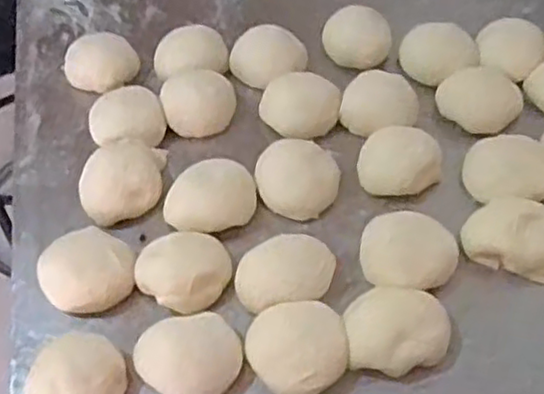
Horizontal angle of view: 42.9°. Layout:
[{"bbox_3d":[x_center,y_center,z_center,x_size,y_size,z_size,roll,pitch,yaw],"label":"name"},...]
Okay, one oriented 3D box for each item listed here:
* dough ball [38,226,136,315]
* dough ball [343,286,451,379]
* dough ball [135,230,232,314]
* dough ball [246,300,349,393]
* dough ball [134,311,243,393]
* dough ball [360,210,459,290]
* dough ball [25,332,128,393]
[{"bbox_3d":[-0.146,0.059,0.552,0.068,0.029,0.071,-1,55,1],"label":"dough ball"},{"bbox_3d":[0.095,0.099,0.516,0.080,0.031,0.066,-5,55,-2],"label":"dough ball"},{"bbox_3d":[-0.070,0.056,0.547,0.069,0.036,0.066,-1,55,1],"label":"dough ball"},{"bbox_3d":[0.020,0.112,0.508,0.070,0.037,0.066,-1,55,1],"label":"dough ball"},{"bbox_3d":[-0.062,0.115,0.505,0.068,0.041,0.062,-1,55,1],"label":"dough ball"},{"bbox_3d":[0.111,0.043,0.552,0.079,0.036,0.065,-6,55,-2],"label":"dough ball"},{"bbox_3d":[-0.138,0.132,0.492,0.069,0.043,0.061,-23,58,-14],"label":"dough ball"}]

